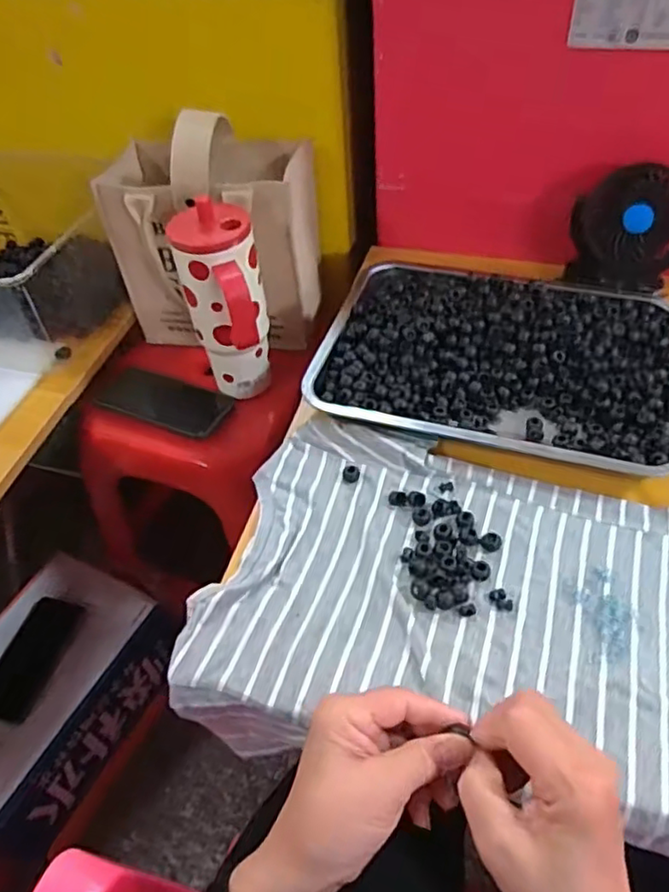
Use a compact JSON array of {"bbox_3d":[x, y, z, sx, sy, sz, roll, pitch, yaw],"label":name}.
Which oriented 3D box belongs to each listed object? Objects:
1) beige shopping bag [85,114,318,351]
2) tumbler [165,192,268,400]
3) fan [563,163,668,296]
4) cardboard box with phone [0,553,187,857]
[{"bbox_3d":[-0.145,-0.266,0.777,0.236,0.257,0.146,9,51,12],"label":"beige shopping bag"},{"bbox_3d":[-0.116,-0.142,0.695,0.082,0.211,0.106,-11,50,-5],"label":"tumbler"},{"bbox_3d":[0.318,-0.223,0.679,0.127,0.128,0.060,20,54,20],"label":"fan"},{"bbox_3d":[-0.400,0.346,0.886,0.218,0.162,0.322,23,55,22],"label":"cardboard box with phone"}]

